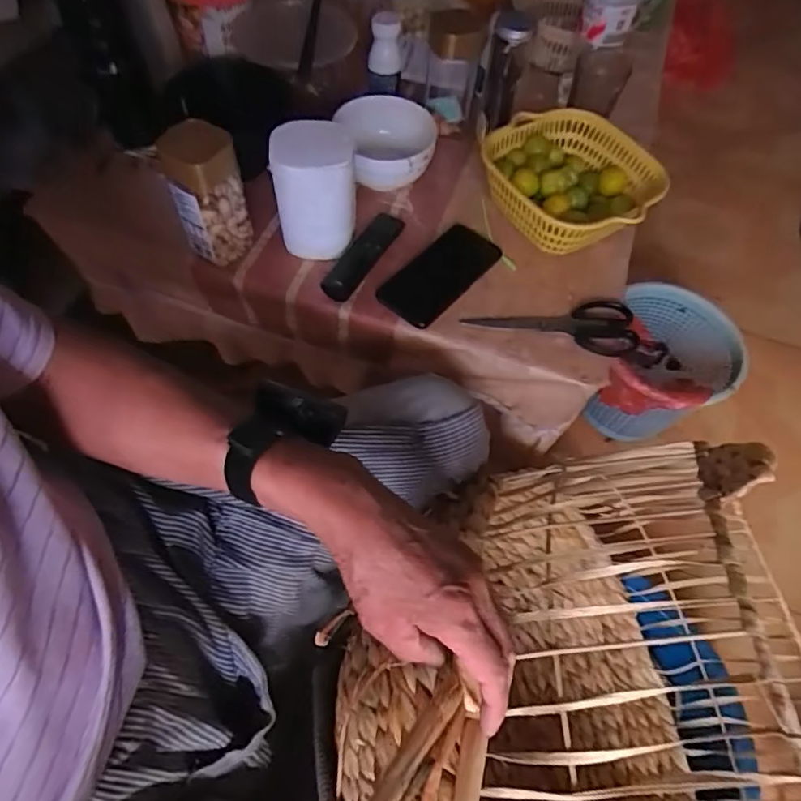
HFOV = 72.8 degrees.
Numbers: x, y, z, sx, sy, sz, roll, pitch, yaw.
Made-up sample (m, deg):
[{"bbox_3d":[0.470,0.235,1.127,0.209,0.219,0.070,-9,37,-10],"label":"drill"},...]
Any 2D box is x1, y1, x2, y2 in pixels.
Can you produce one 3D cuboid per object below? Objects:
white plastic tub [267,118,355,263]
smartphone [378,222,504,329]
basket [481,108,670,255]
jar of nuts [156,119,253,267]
[{"bbox_3d":[-0.099,-0.237,0.632,0.090,0.127,0.099,-2,60,-5],"label":"white plastic tub"},{"bbox_3d":[0.049,-0.153,0.653,0.080,0.014,0.159,38,65,17],"label":"smartphone"},{"bbox_3d":[0.207,-0.269,0.693,0.208,0.083,0.191,2,60,-3],"label":"basket"},{"bbox_3d":[-0.209,-0.223,0.599,0.074,0.141,0.065,-16,62,-12],"label":"jar of nuts"}]

